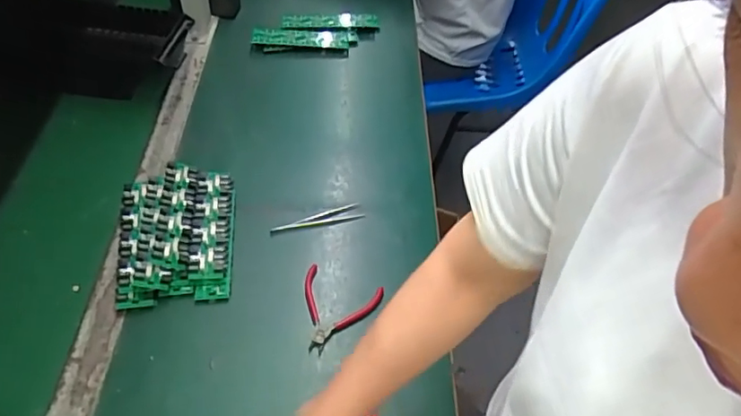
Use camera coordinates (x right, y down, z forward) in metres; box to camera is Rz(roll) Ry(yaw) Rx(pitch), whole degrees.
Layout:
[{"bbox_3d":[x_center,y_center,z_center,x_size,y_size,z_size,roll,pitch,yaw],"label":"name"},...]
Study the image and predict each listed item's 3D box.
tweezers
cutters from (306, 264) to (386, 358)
[{"bbox_3d":[-0.075,0.018,0.773,0.131,0.010,0.020,-15,53,-15],"label":"tweezers"},{"bbox_3d":[-0.047,0.127,0.675,0.099,0.008,0.111,17,52,11],"label":"cutters"}]

